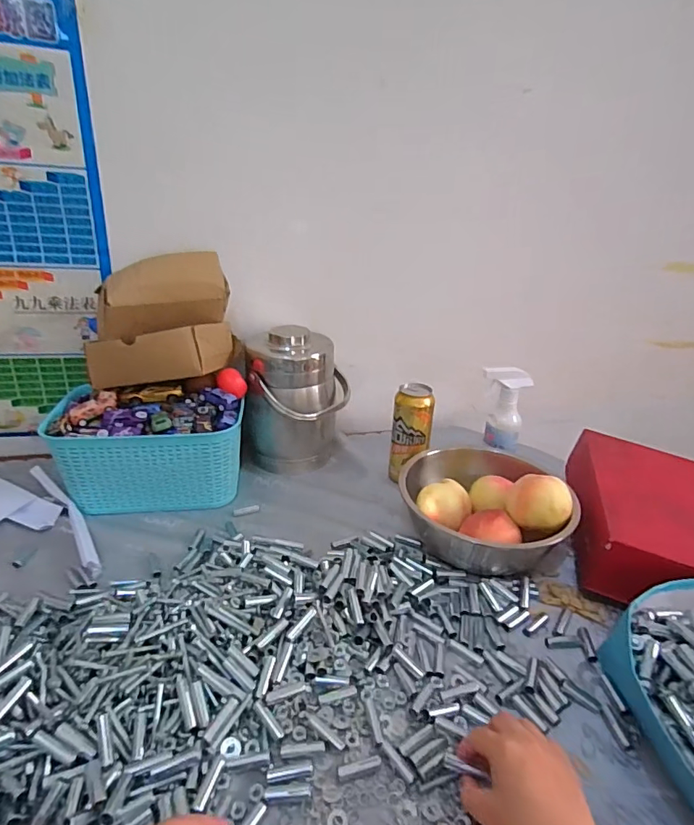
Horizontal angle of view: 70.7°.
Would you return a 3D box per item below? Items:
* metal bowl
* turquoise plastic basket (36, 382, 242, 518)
[{"bbox_3d":[0.185,0.136,0.687,0.194,0.120,0.194,2,25,-1],"label":"metal bowl"},{"bbox_3d":[-0.303,0.063,0.764,0.275,0.136,0.151,-2,26,-10],"label":"turquoise plastic basket"}]

